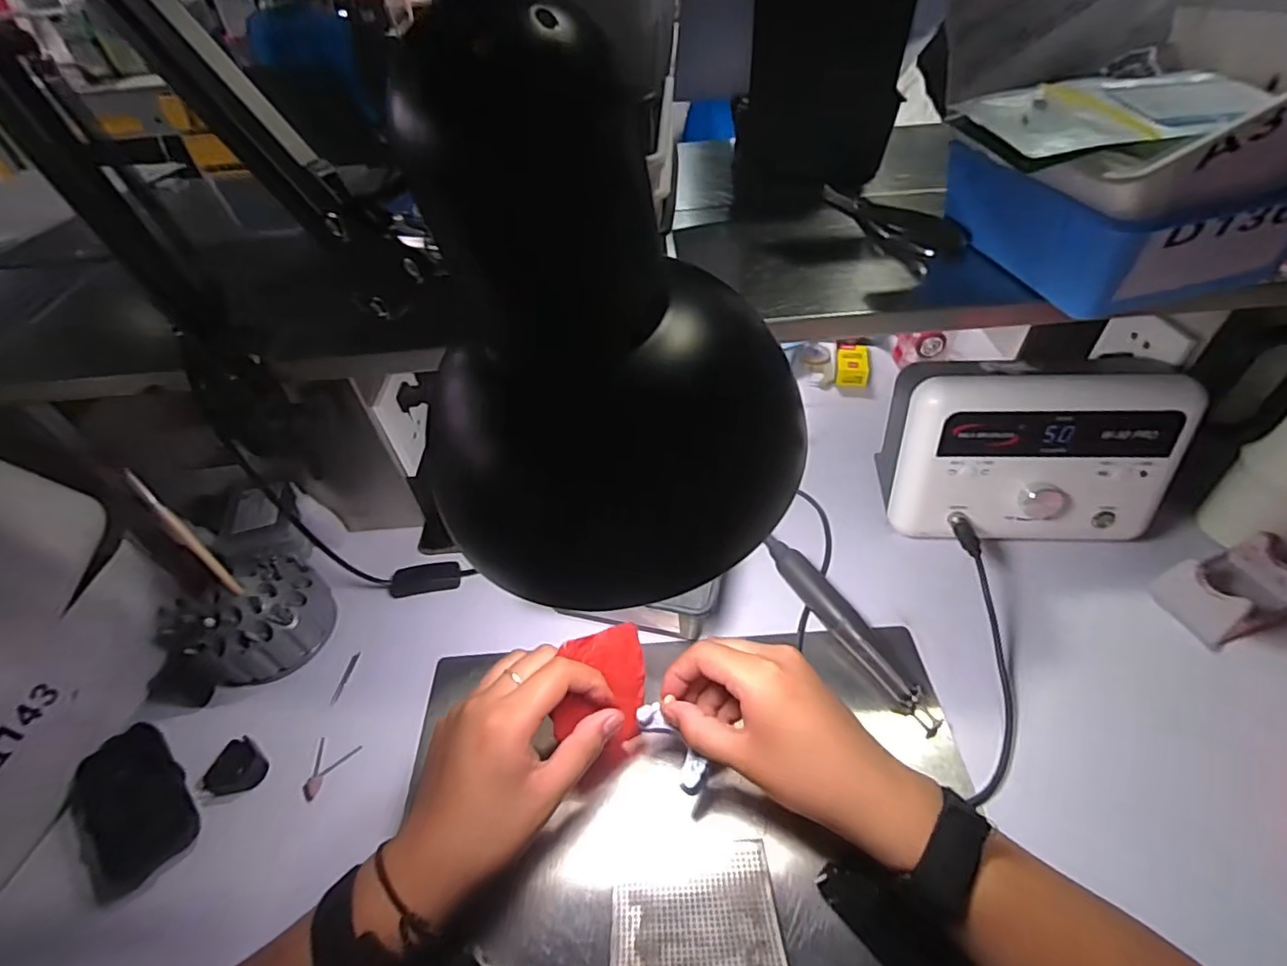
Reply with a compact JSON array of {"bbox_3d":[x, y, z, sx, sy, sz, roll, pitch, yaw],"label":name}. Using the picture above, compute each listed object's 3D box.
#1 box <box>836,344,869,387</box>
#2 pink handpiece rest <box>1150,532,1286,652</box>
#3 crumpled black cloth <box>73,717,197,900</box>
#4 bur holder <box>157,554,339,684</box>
[{"bbox_3d":[0.261,-0.146,0.716,0.038,0.023,0.068,9,48,13],"label":"box"},{"bbox_3d":[0.486,0.084,0.466,0.108,0.035,0.061,-17,47,-10],"label":"pink handpiece rest"},{"bbox_3d":[-0.369,0.231,0.411,0.109,0.016,0.066,32,57,30],"label":"crumpled black cloth"},{"bbox_3d":[-0.336,0.109,0.491,0.100,0.082,0.108,-3,47,3],"label":"bur holder"}]

